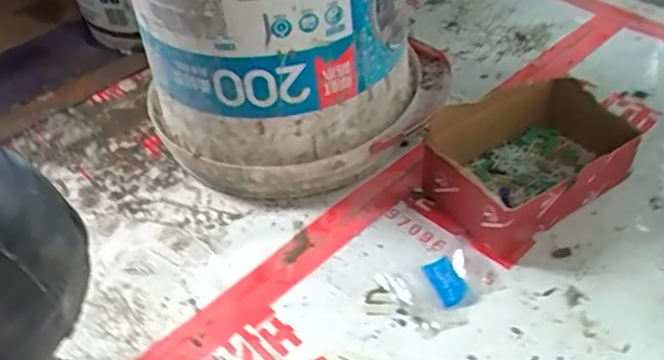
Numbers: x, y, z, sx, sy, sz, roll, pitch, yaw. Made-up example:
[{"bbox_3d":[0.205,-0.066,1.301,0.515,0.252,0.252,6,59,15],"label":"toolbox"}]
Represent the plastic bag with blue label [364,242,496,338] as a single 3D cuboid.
[{"bbox_3d":[0.094,0.098,0.562,0.119,0.013,0.078,-22,47,-16],"label":"plastic bag with blue label"}]

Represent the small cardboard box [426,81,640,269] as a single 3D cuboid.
[{"bbox_3d":[0.202,-0.030,0.624,0.203,0.080,0.126,-28,48,-21],"label":"small cardboard box"}]

